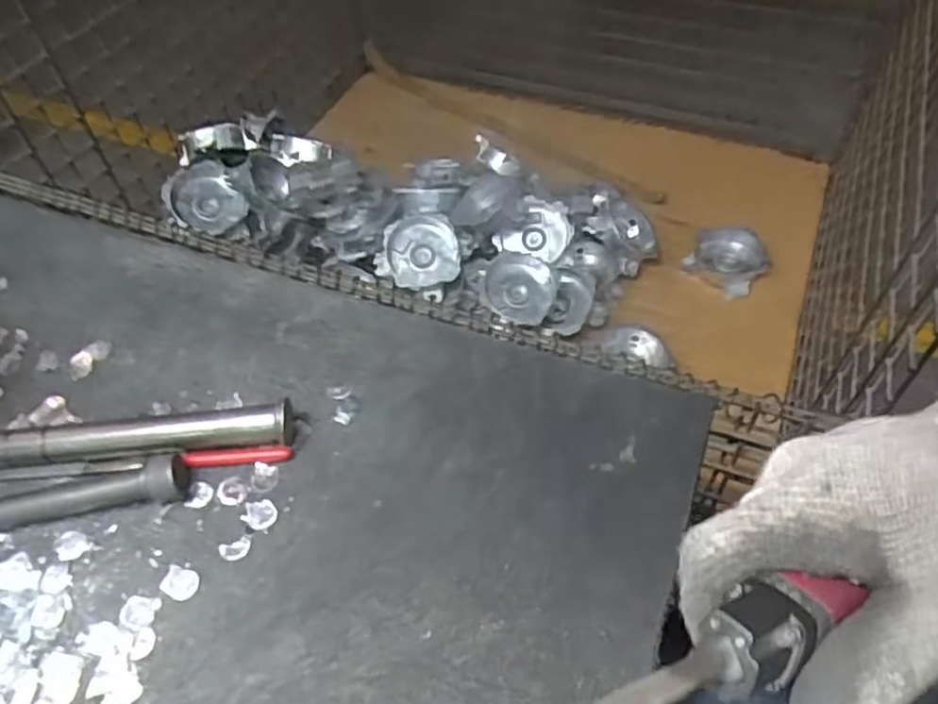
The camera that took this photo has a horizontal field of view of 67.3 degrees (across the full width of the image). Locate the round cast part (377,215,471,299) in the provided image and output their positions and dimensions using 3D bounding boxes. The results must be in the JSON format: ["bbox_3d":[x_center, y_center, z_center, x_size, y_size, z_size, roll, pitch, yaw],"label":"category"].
[{"bbox_3d":[-0.079,-0.171,1.213,0.143,0.044,0.143,1,78,-5],"label":"round cast part"}]

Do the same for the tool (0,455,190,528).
[{"bbox_3d":[-0.219,0.076,0.356,0.144,0.021,0.022,-10,52,-4],"label":"tool"}]

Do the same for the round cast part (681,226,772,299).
[{"bbox_3d":[0.472,-0.177,1.271,0.122,0.058,0.139,-32,57,-21],"label":"round cast part"}]

